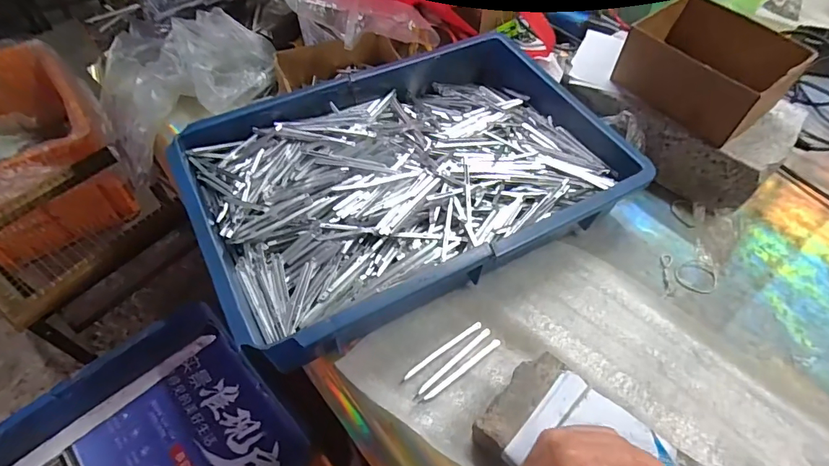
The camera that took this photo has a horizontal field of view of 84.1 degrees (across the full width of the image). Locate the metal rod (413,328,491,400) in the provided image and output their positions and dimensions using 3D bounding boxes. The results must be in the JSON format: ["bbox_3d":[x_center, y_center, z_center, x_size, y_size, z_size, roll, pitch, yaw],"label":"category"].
[{"bbox_3d":[0.035,0.117,0.417,0.093,0.004,0.007,-35,62,-24],"label":"metal rod"}]

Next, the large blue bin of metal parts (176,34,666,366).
[{"bbox_3d":[-0.005,-0.062,0.498,0.426,0.080,0.280,-23,58,-18],"label":"large blue bin of metal parts"}]

